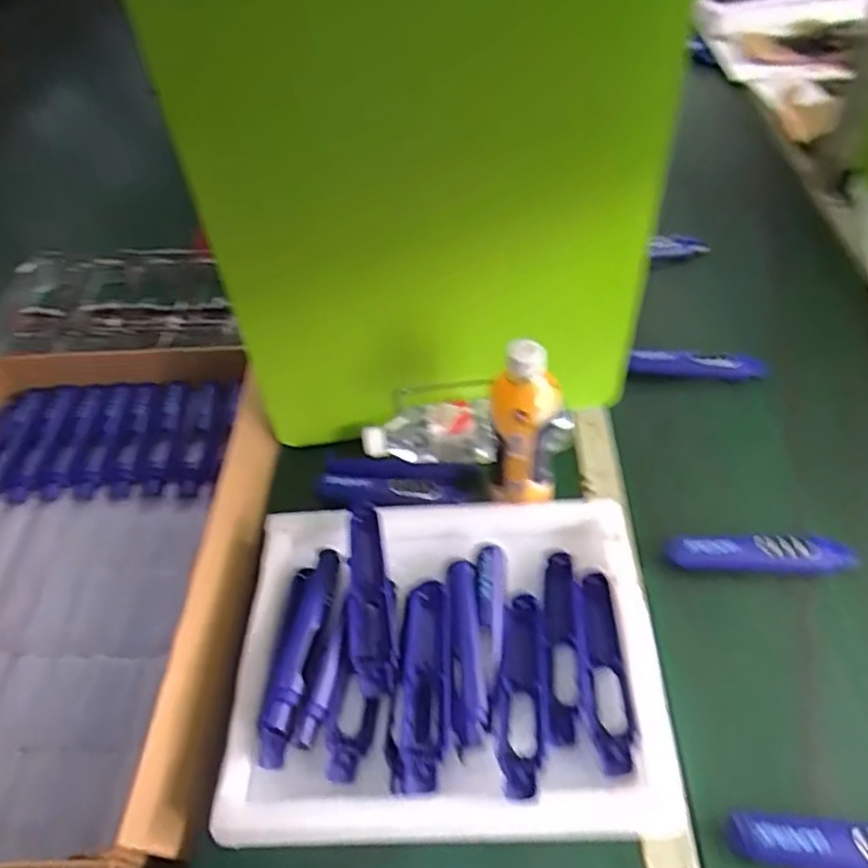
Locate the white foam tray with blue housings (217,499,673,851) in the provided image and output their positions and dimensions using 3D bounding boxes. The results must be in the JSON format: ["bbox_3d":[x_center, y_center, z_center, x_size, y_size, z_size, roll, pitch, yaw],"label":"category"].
[{"bbox_3d":[0.009,0.197,0.604,0.347,0.065,0.282,-3,48,3],"label":"white foam tray with blue housings"}]

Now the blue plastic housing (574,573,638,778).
[{"bbox_3d":[0.142,0.200,0.577,0.038,0.018,0.164,-3,48,3],"label":"blue plastic housing"}]

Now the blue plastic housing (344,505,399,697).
[{"bbox_3d":[-0.059,0.146,0.619,0.044,0.018,0.174,-7,48,-1],"label":"blue plastic housing"}]

